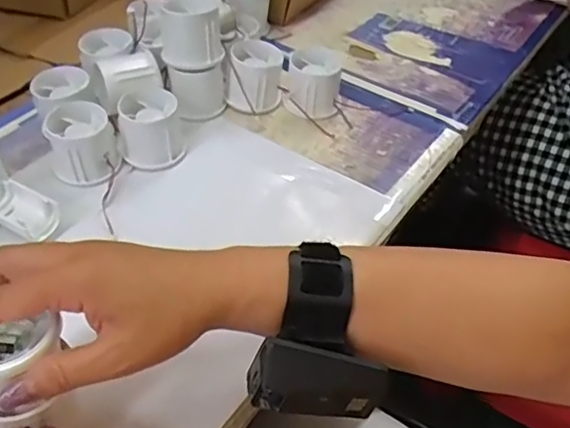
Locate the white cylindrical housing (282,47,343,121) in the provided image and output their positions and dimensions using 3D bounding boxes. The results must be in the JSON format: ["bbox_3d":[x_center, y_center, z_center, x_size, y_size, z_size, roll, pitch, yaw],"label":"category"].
[{"bbox_3d":[0.027,-0.131,0.586,0.054,0.042,0.062,4,46,1],"label":"white cylindrical housing"}]

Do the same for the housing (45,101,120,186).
[{"bbox_3d":[-0.173,-0.062,0.510,0.056,0.044,0.055,-11,48,-13],"label":"housing"}]

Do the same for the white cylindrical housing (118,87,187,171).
[{"bbox_3d":[-0.120,-0.076,0.527,0.051,0.048,0.056,2,46,-2],"label":"white cylindrical housing"}]

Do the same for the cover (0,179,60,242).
[{"bbox_3d":[-0.204,-0.001,0.463,0.055,0.022,0.033,23,49,18],"label":"cover"}]

